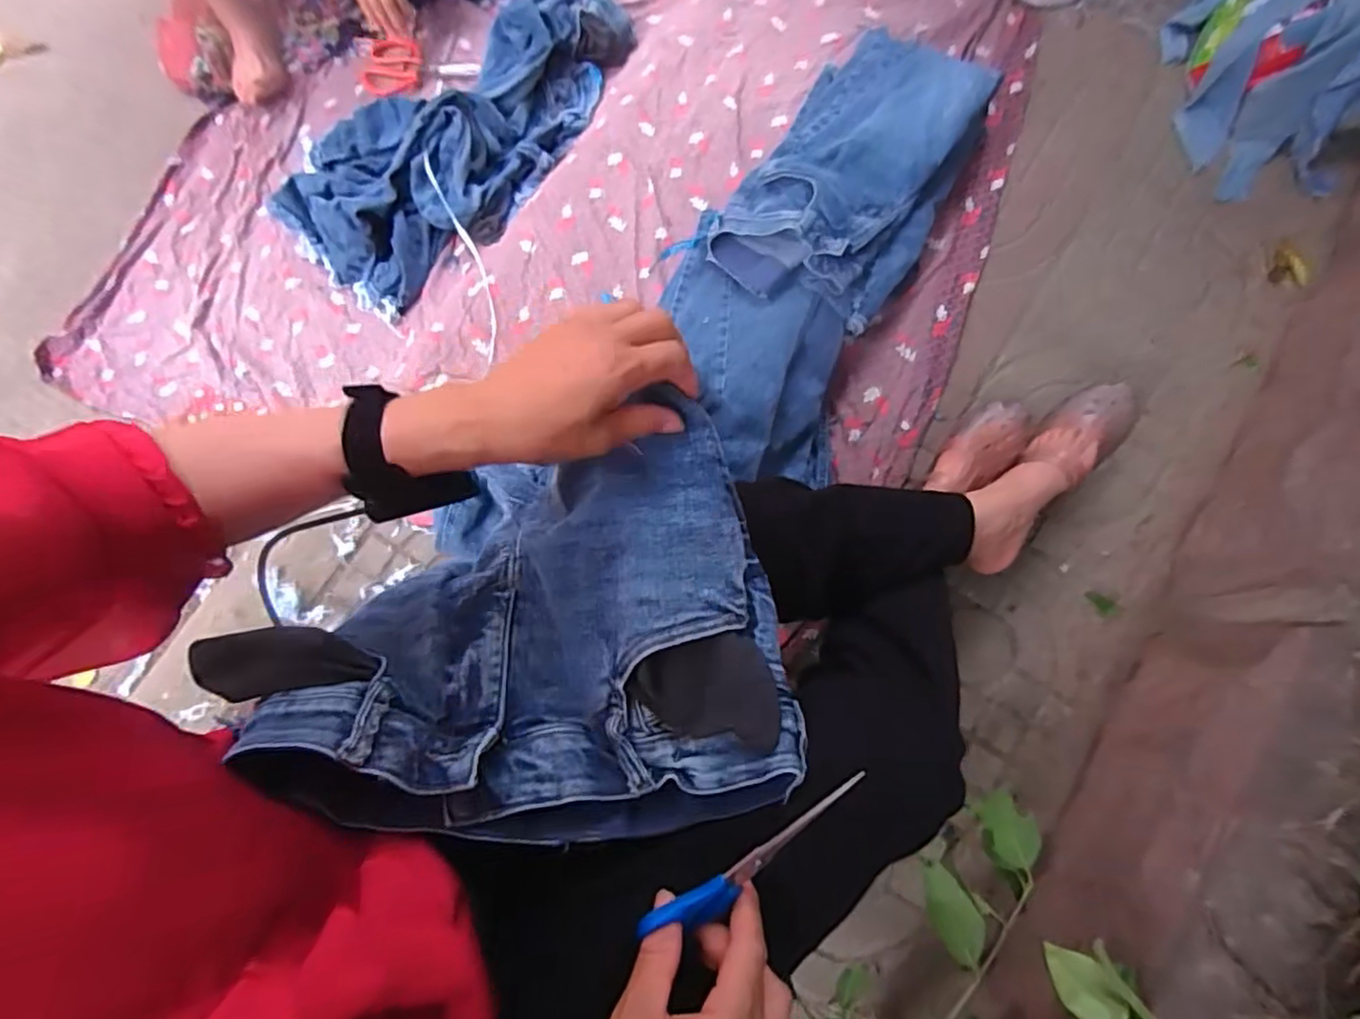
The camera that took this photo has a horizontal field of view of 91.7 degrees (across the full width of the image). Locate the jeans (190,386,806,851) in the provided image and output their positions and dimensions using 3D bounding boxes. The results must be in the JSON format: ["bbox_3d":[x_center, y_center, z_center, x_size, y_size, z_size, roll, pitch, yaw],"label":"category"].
[{"bbox_3d":[-0.105,0.070,0.438,0.342,0.108,0.245,-3,72,1],"label":"jeans"}]

